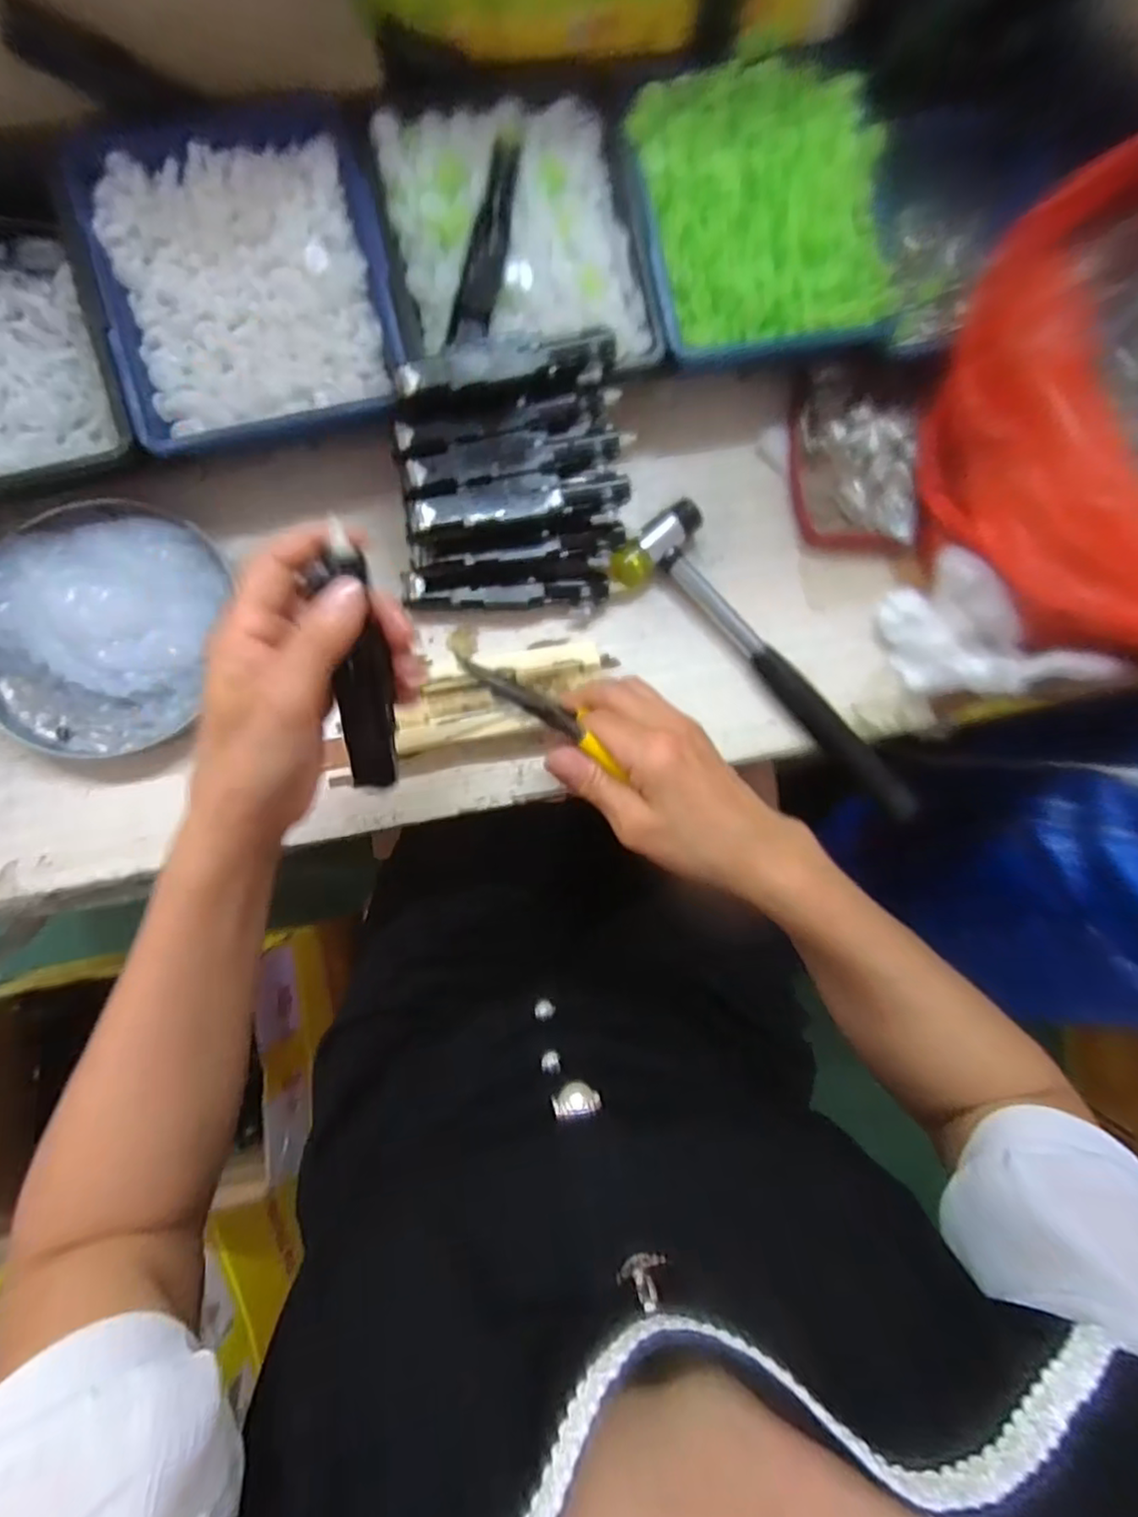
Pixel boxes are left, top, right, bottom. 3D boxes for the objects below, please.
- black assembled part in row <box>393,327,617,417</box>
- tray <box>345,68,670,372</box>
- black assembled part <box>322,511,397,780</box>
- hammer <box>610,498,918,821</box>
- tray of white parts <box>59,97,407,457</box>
[{"bbox_3d":[-0.032,-0.205,0.352,0.117,0.024,0.022,-13,84,-7],"label":"black assembled part in row"},{"bbox_3d":[-0.031,-0.293,0.370,0.145,0.033,0.166,-14,84,-7],"label":"tray"},{"bbox_3d":[-0.091,-0.040,0.289,0.021,0.013,0.123,0,126,-5],"label":"black assembled part"},{"bbox_3d":[0.128,-0.056,0.401,0.227,0.024,0.061,44,81,1],"label":"hammer"},{"bbox_3d":[-0.175,-0.258,0.364,0.148,0.045,0.164,-13,84,-7],"label":"tray of white parts"}]

